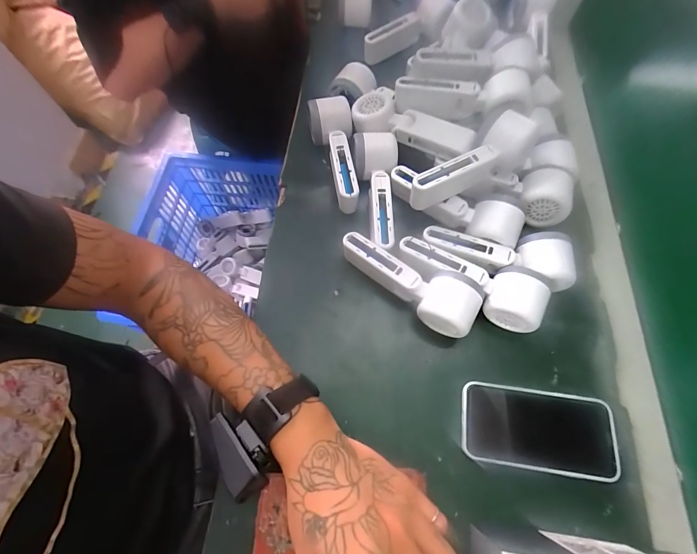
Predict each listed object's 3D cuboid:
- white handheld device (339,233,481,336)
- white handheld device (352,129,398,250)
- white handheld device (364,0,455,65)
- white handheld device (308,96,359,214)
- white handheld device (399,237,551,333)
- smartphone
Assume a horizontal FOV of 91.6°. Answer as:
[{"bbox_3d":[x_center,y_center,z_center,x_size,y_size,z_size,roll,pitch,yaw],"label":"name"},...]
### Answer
[{"bbox_3d":[0.063,0.006,0.379,0.163,0.056,0.060,25,69,10],"label":"white handheld device"},{"bbox_3d":[0.034,-0.106,0.423,0.054,0.050,0.154,2,67,0],"label":"white handheld device"},{"bbox_3d":[0.093,-0.397,0.549,0.148,0.066,0.044,-28,67,3],"label":"white handheld device"},{"bbox_3d":[-0.019,-0.161,0.445,0.056,0.057,0.144,-8,67,-4],"label":"white handheld device"},{"bbox_3d":[0.136,-0.001,0.384,0.166,0.062,0.063,26,69,10],"label":"white handheld device"},{"bbox_3d":[0.188,0.153,0.340,0.144,0.009,0.075,7,67,3],"label":"smartphone"}]

